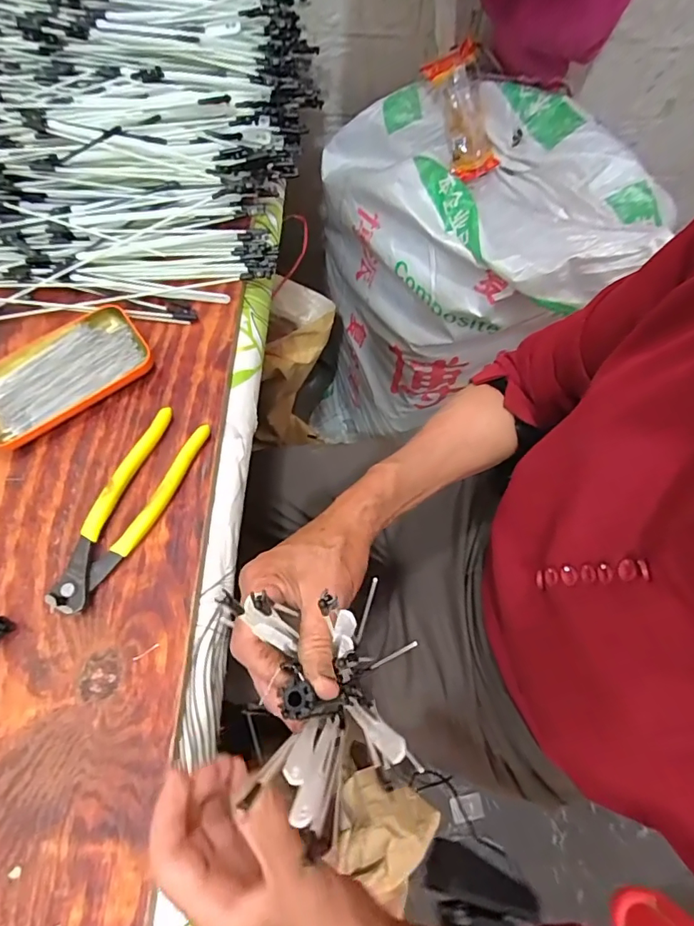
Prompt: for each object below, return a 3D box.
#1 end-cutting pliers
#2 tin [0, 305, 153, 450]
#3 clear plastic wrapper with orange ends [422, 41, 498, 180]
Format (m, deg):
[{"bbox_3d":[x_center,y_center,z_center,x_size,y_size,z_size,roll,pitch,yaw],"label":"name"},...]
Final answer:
[{"bbox_3d":[-0.168,0.034,0.373,0.048,0.016,0.163,26,72,10],"label":"end-cutting pliers"},{"bbox_3d":[-0.239,-0.073,0.409,0.143,0.017,0.080,-34,73,-11],"label":"tin"},{"bbox_3d":[0.146,-0.429,0.603,0.071,0.032,0.140,-26,114,-9],"label":"clear plastic wrapper with orange ends"}]

